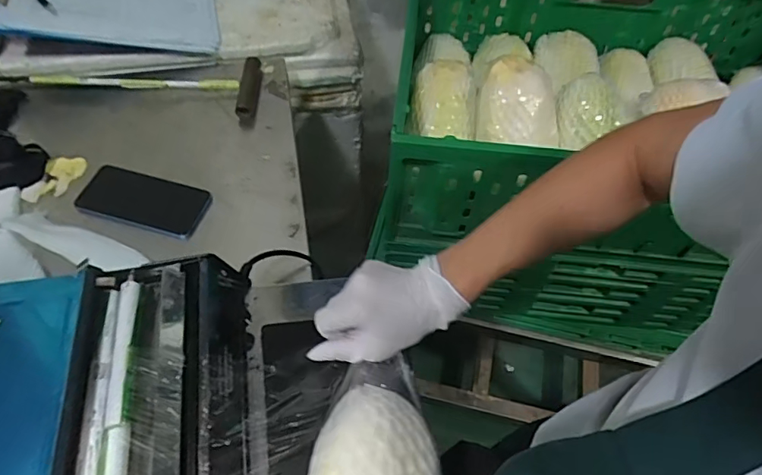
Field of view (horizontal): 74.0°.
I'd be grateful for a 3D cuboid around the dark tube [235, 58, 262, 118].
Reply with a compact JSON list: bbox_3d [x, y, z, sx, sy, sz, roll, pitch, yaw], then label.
[{"bbox_3d":[-0.202,-0.238,0.784,0.029,0.023,0.128,1,56,-1],"label":"dark tube"}]

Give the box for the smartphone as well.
[{"bbox_3d":[-0.313,-0.050,0.659,0.162,0.007,0.078,13,56,7],"label":"smartphone"}]

